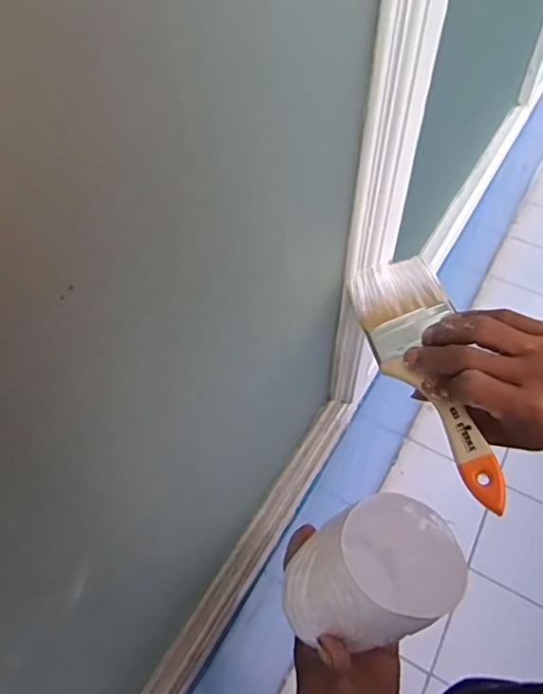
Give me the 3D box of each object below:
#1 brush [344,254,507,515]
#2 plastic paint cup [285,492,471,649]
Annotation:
[{"bbox_3d":[0.125,0.017,0.417,0.071,0.021,0.204,-23,60,1],"label":"brush"},{"bbox_3d":[0.067,0.165,0.399,0.097,0.118,0.087,-19,65,-35],"label":"plastic paint cup"}]

